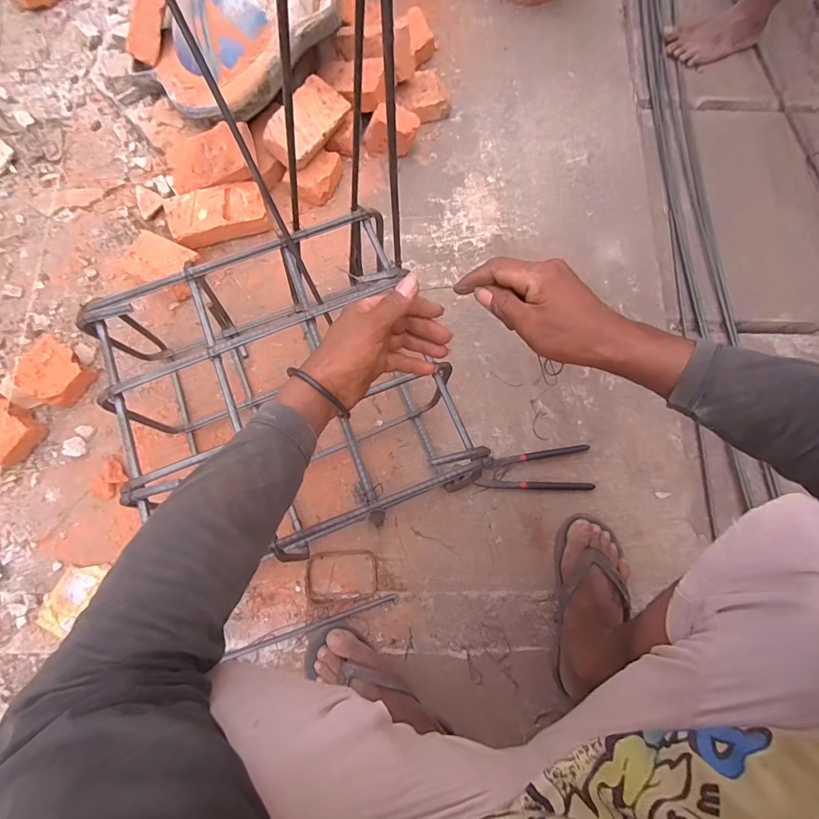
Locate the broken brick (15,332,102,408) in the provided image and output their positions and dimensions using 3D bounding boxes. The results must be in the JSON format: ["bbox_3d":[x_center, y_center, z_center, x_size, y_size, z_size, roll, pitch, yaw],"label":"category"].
[{"bbox_3d":[-0.544,-0.055,0.667,0.098,0.050,0.083,34,78,7],"label":"broken brick"}]

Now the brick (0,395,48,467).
[{"bbox_3d":[-0.608,0.044,0.642,0.087,0.046,0.093,41,79,8],"label":"brick"}]

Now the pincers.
[{"bbox_3d":[0.175,0.093,0.687,0.231,0.022,0.069,-1,76,-2],"label":"pincers"}]

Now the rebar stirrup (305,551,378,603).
[{"bbox_3d":[-0.100,0.248,0.641,0.104,0.008,0.072,-5,76,-3],"label":"rebar stirrup"}]

